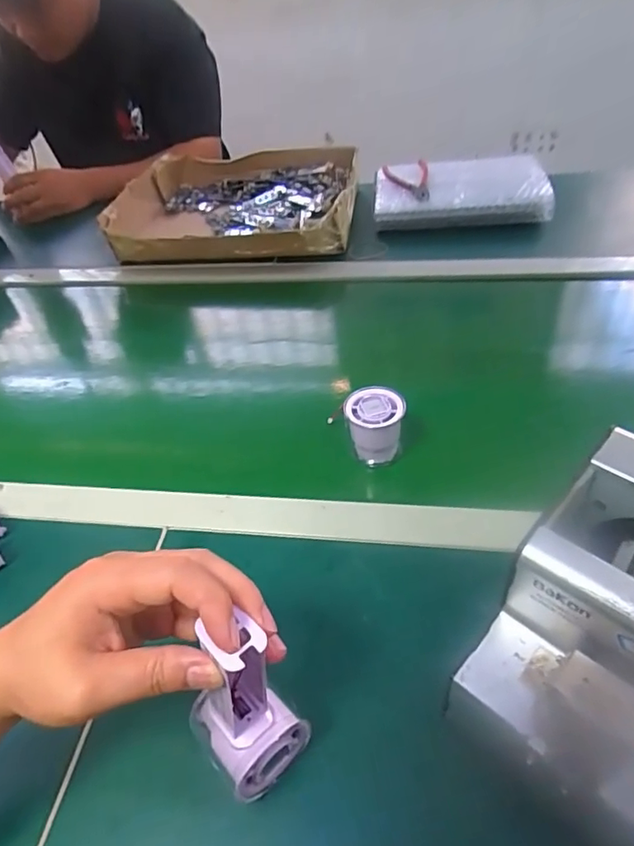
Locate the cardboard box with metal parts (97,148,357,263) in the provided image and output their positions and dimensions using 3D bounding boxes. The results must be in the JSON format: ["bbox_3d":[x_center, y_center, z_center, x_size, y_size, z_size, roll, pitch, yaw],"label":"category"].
[{"bbox_3d":[-0.137,-0.379,0.942,0.414,0.077,0.320,4,45,13],"label":"cardboard box with metal parts"}]

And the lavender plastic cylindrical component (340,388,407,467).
[{"bbox_3d":[0.056,0.004,0.535,0.055,0.059,0.050,-1,44,7],"label":"lavender plastic cylindrical component"}]

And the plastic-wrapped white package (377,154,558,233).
[{"bbox_3d":[0.234,-0.382,0.896,0.272,0.054,0.184,0,44,9],"label":"plastic-wrapped white package"}]

